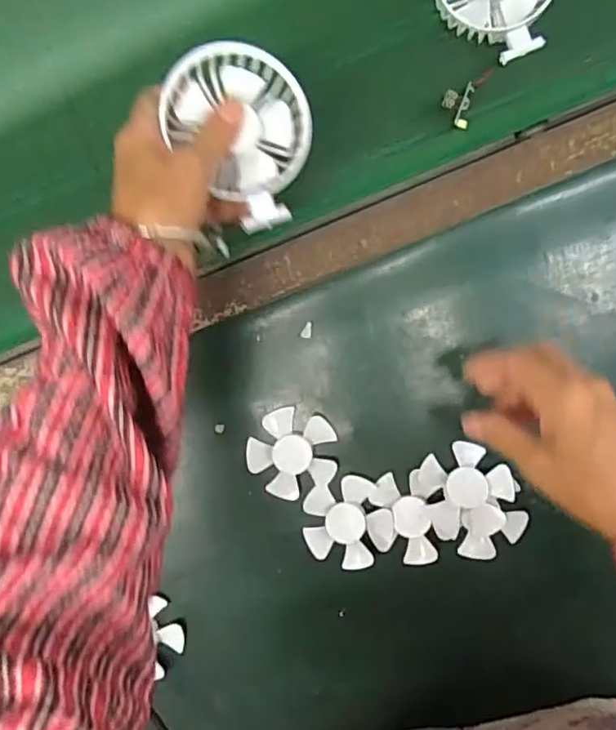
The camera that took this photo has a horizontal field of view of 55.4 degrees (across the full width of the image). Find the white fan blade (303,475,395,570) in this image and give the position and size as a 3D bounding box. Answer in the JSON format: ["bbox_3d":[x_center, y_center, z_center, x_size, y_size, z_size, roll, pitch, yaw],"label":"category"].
[{"bbox_3d":[0.031,0.128,0.469,0.068,0.009,0.069,0,90,5],"label":"white fan blade"}]

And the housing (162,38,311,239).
[{"bbox_3d":[-0.041,-0.140,0.364,0.084,0.025,0.107,-4,92,1],"label":"housing"}]

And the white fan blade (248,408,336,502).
[{"bbox_3d":[-0.012,0.070,0.473,0.069,0.009,0.069,0,90,5],"label":"white fan blade"}]

